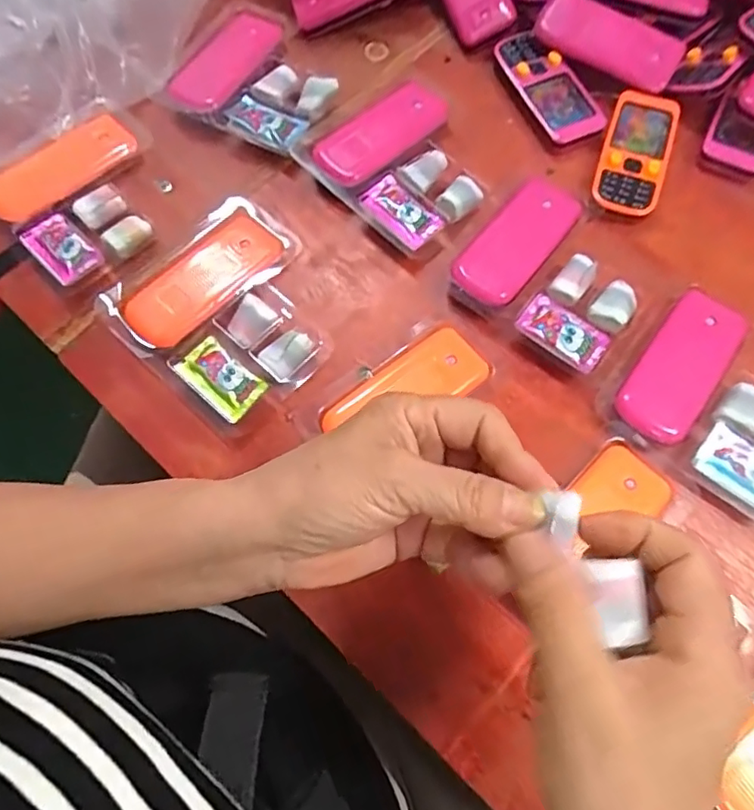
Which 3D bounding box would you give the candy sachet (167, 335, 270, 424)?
[{"bbox_3d":[-0.094,-0.016,0.343,0.051,0.005,0.031,40,77,13],"label":"candy sachet"}]

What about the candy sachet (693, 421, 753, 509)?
[{"bbox_3d":[0.207,0.037,0.321,0.052,0.004,0.032,36,77,12],"label":"candy sachet"}]

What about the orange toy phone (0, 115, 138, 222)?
[{"bbox_3d":[-0.223,-0.169,0.402,0.106,0.016,0.029,-38,75,-10],"label":"orange toy phone"}]

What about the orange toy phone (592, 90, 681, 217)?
[{"bbox_3d":[0.181,-0.176,0.399,0.046,0.007,0.098,19,74,7],"label":"orange toy phone"}]

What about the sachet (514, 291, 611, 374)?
[{"bbox_3d":[0.114,-0.044,0.349,0.053,0.004,0.029,36,77,12],"label":"sachet"}]

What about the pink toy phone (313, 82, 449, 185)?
[{"bbox_3d":[0.005,-0.196,0.411,0.104,0.009,0.039,-38,75,-10],"label":"pink toy phone"}]

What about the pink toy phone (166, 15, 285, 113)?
[{"bbox_3d":[-0.111,-0.261,0.430,0.041,0.011,0.099,30,75,10],"label":"pink toy phone"}]

